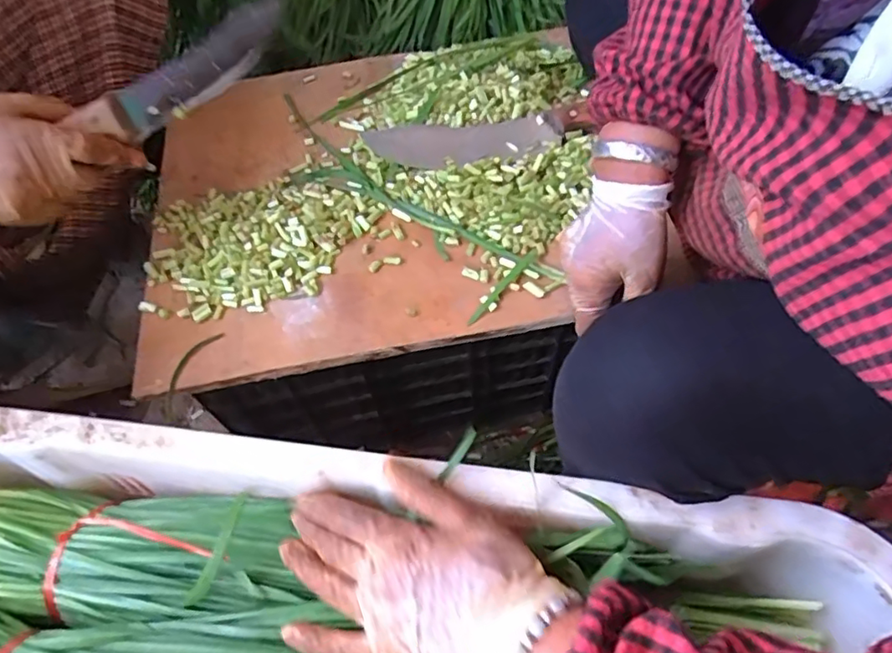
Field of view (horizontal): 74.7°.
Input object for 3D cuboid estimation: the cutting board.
[{"bbox_3d":[-0.057,-0.159,0.598,0.480,0.030,0.397,-12,58,-3],"label":"cutting board"}]

